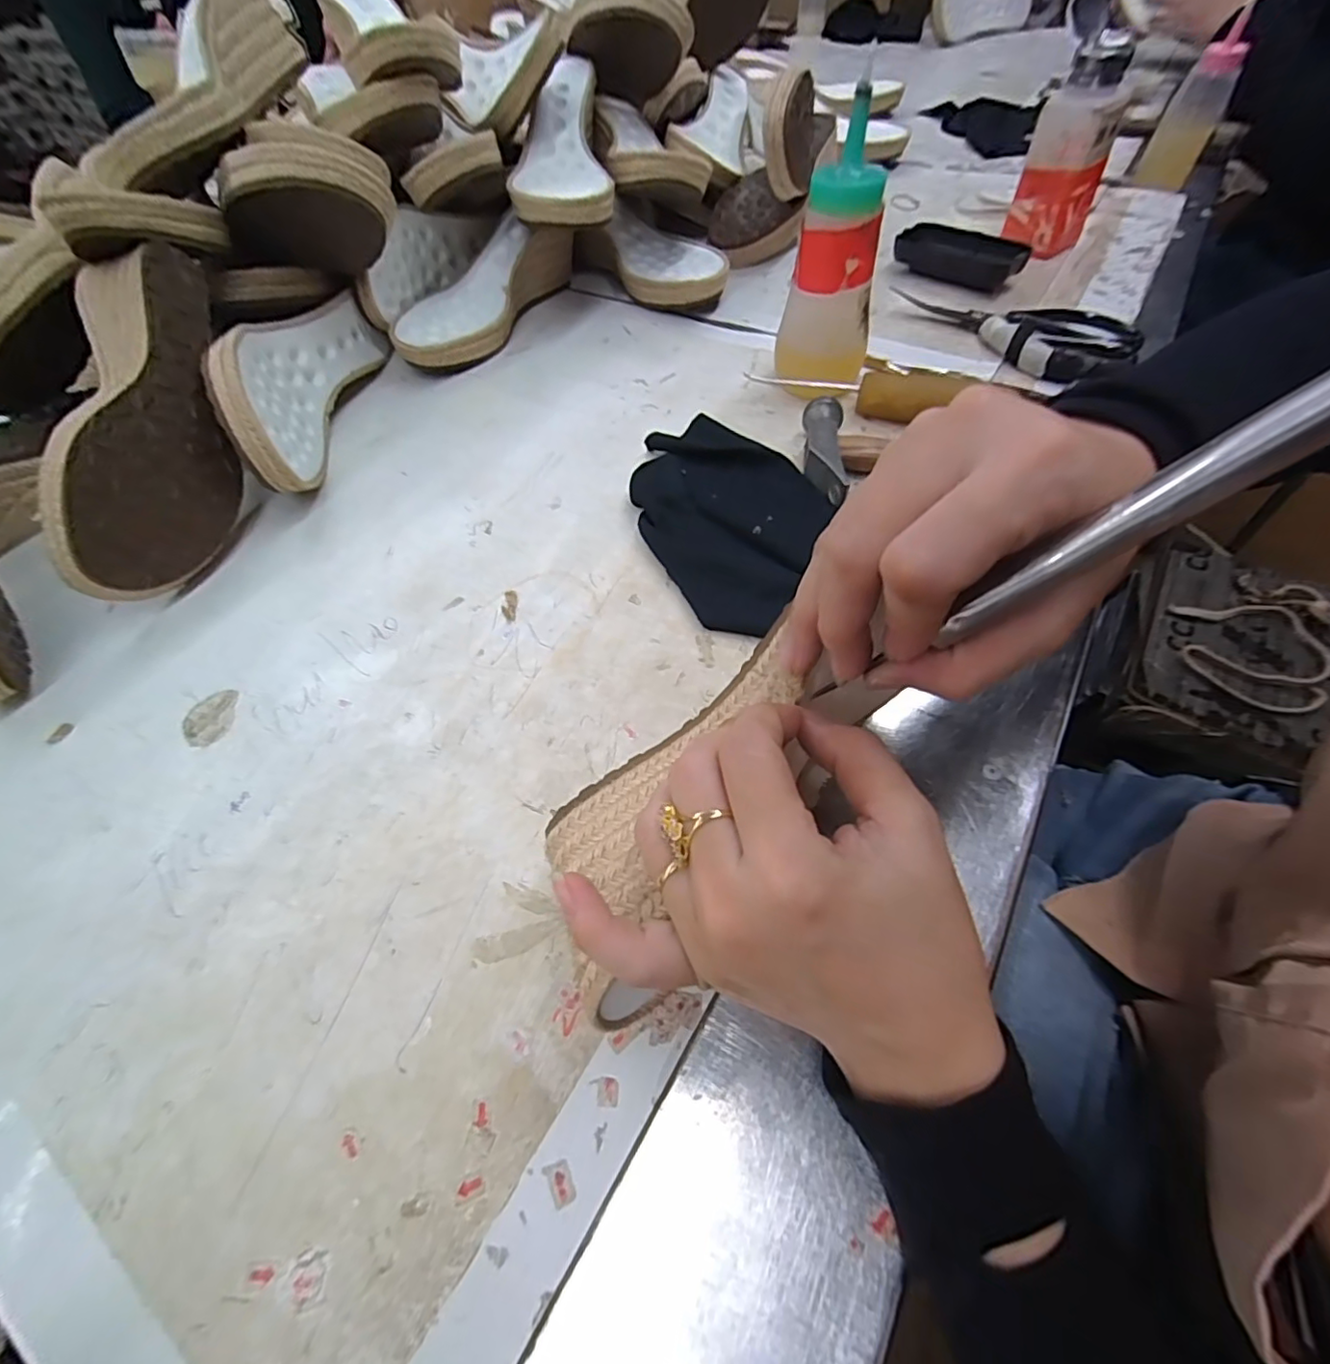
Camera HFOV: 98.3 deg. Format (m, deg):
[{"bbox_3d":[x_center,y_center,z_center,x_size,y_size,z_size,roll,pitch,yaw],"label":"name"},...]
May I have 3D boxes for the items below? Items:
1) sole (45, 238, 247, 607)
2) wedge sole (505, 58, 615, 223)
[{"bbox_3d":[-0.313,-0.158,0.345,0.077,0.070,0.219,-6,78,0],"label":"sole"},{"bbox_3d":[-0.091,-0.456,0.484,0.079,0.051,0.221,-6,56,-2],"label":"wedge sole"}]

